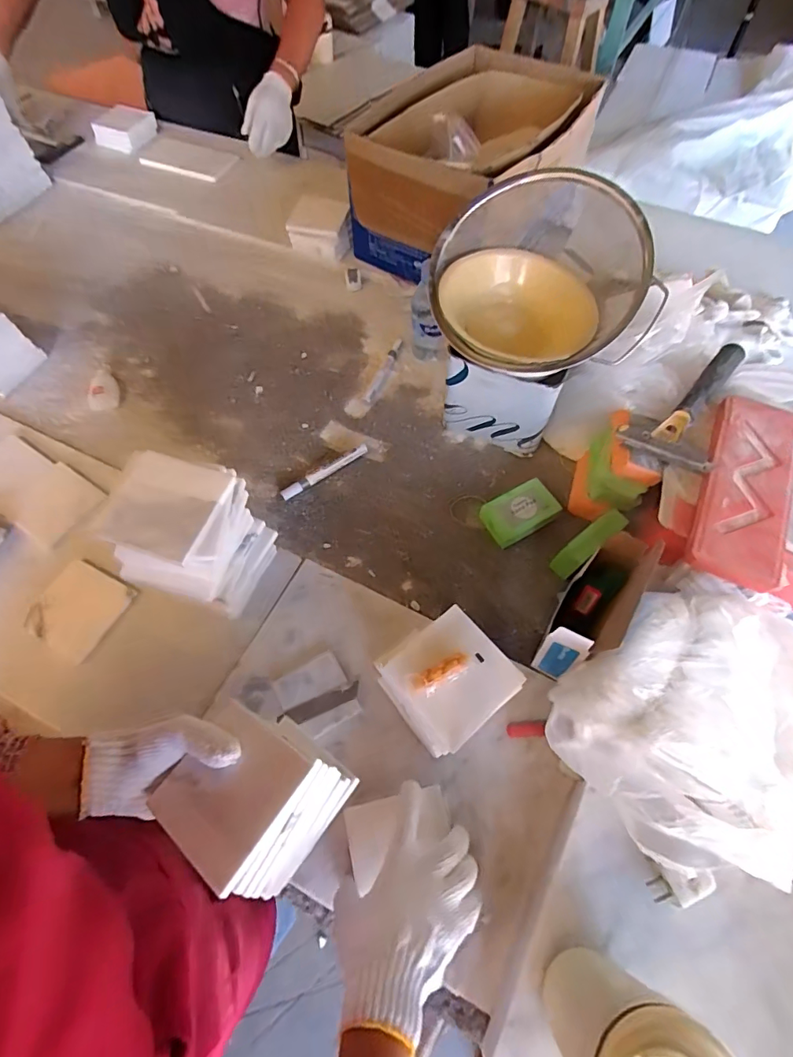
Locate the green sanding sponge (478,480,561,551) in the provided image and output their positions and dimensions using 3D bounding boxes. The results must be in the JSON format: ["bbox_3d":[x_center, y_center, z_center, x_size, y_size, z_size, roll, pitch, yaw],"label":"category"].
[{"bbox_3d":[0.167,-0.019,0.649,0.097,0.029,0.060,-26,64,-11],"label":"green sanding sponge"}]

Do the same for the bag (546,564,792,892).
[{"bbox_3d":[0.287,0.163,0.432,0.273,0.083,0.219,-38,67,-17],"label":"bag"}]

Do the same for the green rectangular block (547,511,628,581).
[{"bbox_3d":[0.239,0.020,0.594,0.105,0.017,0.027,-44,66,11],"label":"green rectangular block"}]

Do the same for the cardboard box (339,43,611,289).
[{"bbox_3d":[0.143,-0.649,0.851,0.329,0.187,0.429,24,65,14],"label":"cardboard box"}]

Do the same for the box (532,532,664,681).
[{"bbox_3d":[0.214,0.088,0.526,0.057,0.156,0.146,31,67,17],"label":"box"}]

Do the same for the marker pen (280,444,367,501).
[{"bbox_3d":[-0.104,-0.083,0.692,0.140,0.015,0.017,-34,66,-15],"label":"marker pen"}]

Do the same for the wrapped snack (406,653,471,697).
[{"bbox_3d":[0.042,0.139,0.451,0.061,0.011,0.023,-21,63,-9],"label":"wrapped snack"}]

